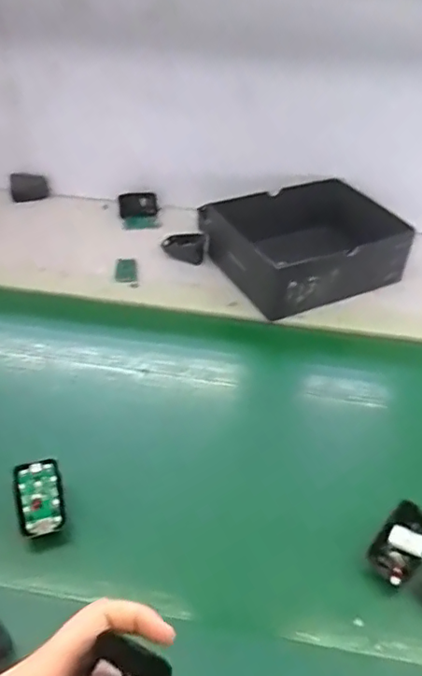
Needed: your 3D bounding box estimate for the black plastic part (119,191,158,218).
[{"bbox_3d":[-0.127,-0.235,0.950,0.065,0.039,0.023,-2,42,-6],"label":"black plastic part"}]

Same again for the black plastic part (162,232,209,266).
[{"bbox_3d":[-0.041,-0.144,0.850,0.068,0.032,0.039,12,42,10],"label":"black plastic part"}]

